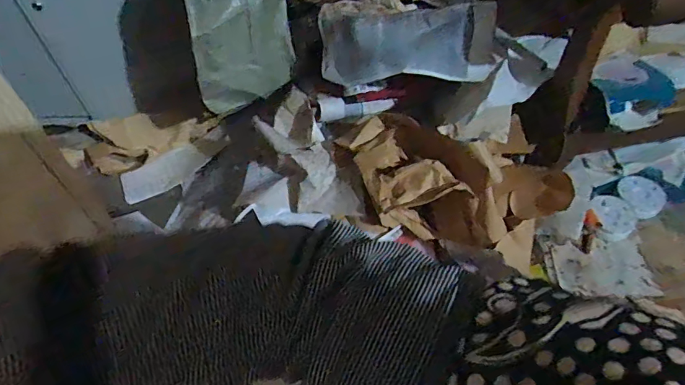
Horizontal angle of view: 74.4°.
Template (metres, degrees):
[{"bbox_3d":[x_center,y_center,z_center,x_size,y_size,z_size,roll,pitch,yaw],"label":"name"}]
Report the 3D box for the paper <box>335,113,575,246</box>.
[{"bbox_3d":[0.180,-0.014,0.703,0.340,0.180,0.180,12,50,-10],"label":"paper"}]

